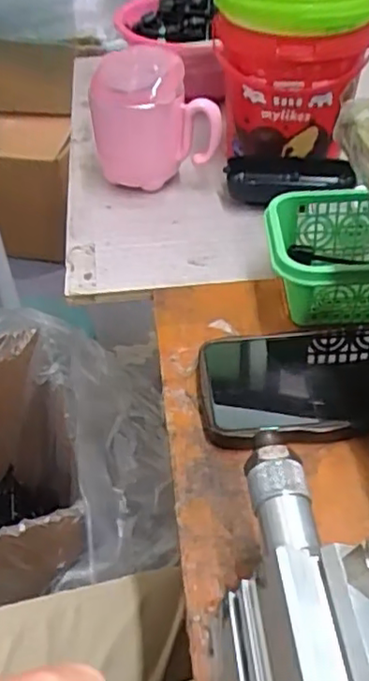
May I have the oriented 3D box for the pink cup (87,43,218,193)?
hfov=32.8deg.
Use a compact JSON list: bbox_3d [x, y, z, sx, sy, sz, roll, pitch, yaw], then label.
[{"bbox_3d":[-0.027,-0.189,0.542,0.101,0.108,0.074,-9,44,-8],"label":"pink cup"}]

